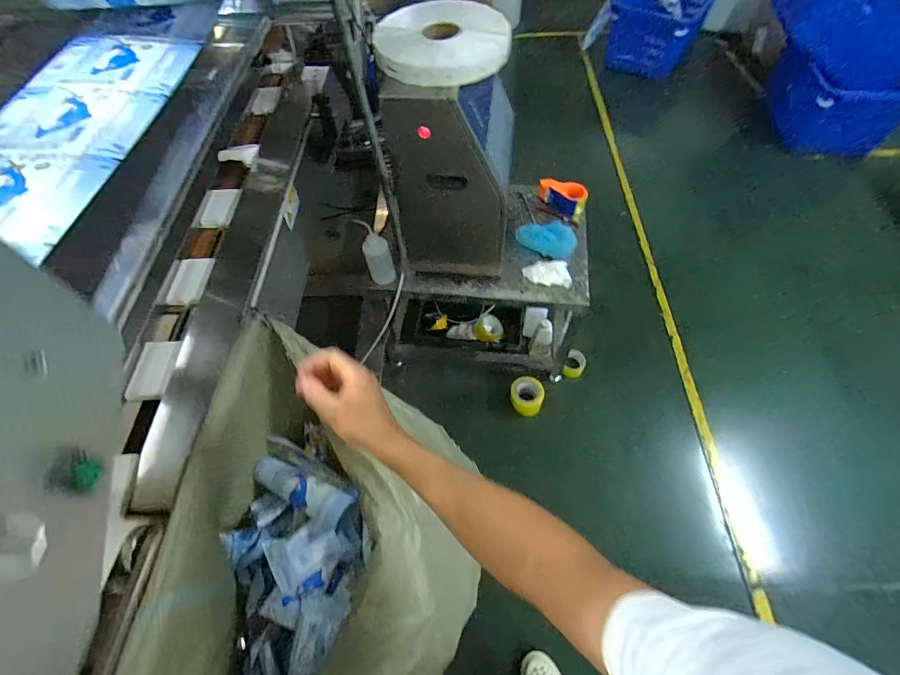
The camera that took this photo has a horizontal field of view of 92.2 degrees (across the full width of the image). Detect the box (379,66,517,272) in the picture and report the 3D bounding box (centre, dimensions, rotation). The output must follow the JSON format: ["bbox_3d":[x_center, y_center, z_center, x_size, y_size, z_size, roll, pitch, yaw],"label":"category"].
[{"bbox_3d":[0.015,-0.431,1.131,0.283,0.513,0.259,6,60,5],"label":"box"}]

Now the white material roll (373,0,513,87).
[{"bbox_3d":[-0.016,-0.619,0.906,0.278,0.049,0.233,3,60,3],"label":"white material roll"}]

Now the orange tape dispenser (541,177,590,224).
[{"bbox_3d":[0.393,-0.478,1.464,0.088,0.065,0.192,-39,66,-19],"label":"orange tape dispenser"}]

